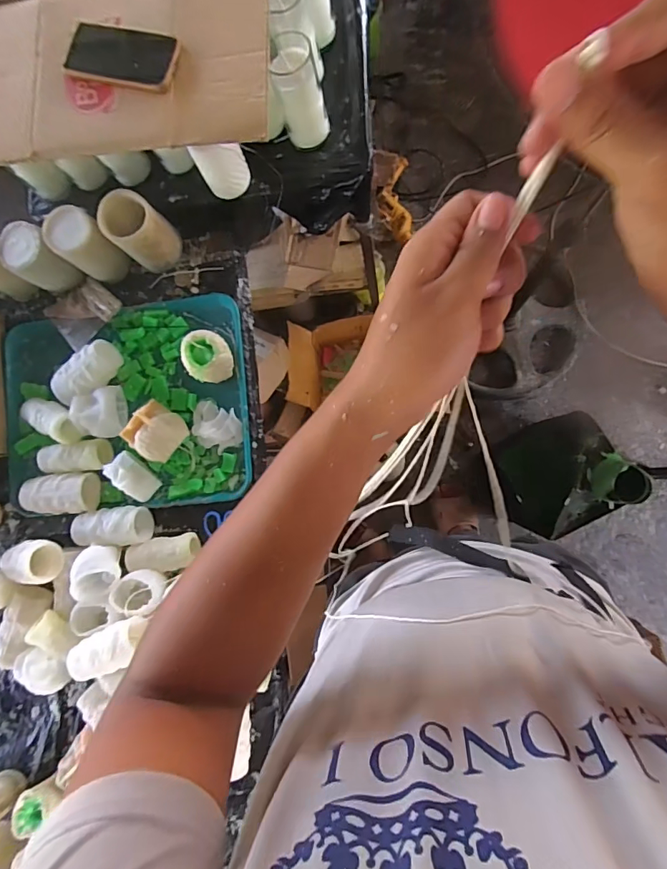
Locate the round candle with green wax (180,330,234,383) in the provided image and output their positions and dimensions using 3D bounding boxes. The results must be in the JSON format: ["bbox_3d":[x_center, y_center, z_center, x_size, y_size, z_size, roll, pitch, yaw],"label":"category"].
[{"bbox_3d":[-0.193,-0.119,0.716,0.070,0.079,0.071,-1,86,8],"label":"round candle with green wax"}]

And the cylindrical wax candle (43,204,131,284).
[{"bbox_3d":[-0.404,-0.311,0.751,0.092,0.095,0.079,41,92,9],"label":"cylindrical wax candle"}]

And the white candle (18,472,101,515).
[{"bbox_3d":[-0.451,0.098,0.756,0.122,0.052,0.066,-2,85,8],"label":"white candle"}]

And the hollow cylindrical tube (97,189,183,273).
[{"bbox_3d":[-0.313,-0.329,0.742,0.086,0.110,0.080,-1,86,8],"label":"hollow cylindrical tube"}]

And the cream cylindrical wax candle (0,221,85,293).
[{"bbox_3d":[-0.487,-0.290,0.765,0.089,0.104,0.081,-1,86,8],"label":"cream cylindrical wax candle"}]

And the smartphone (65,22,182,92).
[{"bbox_3d":[-0.287,-0.511,0.613,0.162,0.011,0.075,16,88,9],"label":"smartphone"}]

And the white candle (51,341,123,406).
[{"bbox_3d":[-0.408,-0.099,0.753,0.124,0.058,0.067,-41,81,3],"label":"white candle"}]

